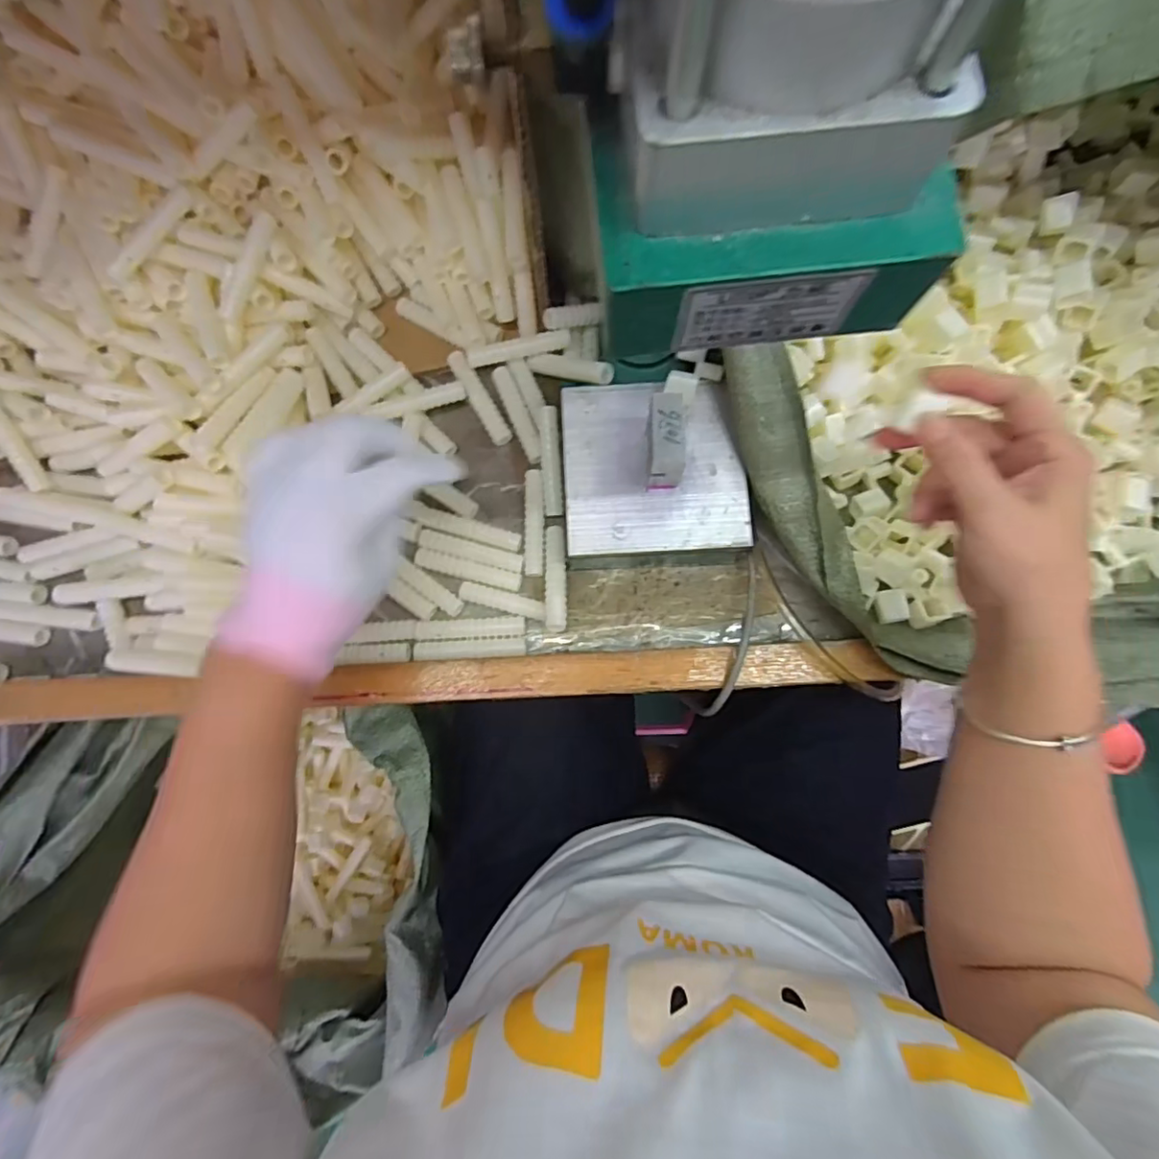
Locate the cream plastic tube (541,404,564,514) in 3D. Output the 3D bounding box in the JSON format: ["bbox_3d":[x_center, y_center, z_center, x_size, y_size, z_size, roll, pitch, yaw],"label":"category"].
[{"bbox_3d":[-0.020,-0.087,0.432,0.013,0.008,0.079,-3,96,1],"label":"cream plastic tube"}]

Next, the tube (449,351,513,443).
[{"bbox_3d":[-0.077,-0.139,0.447,0.015,0.013,0.078,-31,81,-3],"label":"tube"}]

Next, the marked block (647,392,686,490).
[{"bbox_3d":[0.055,-0.087,0.374,0.021,0.045,0.048,0,81,2],"label":"marked block"}]

